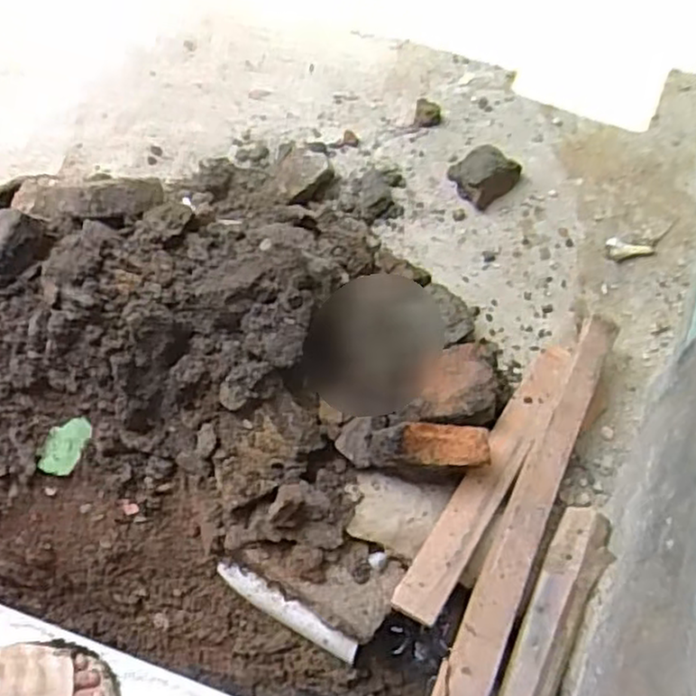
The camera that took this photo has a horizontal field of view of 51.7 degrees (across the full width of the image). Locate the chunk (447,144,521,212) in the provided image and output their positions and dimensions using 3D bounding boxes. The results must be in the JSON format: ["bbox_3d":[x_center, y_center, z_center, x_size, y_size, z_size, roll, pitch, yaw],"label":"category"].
[{"bbox_3d":[0.216,-0.273,1.154,0.117,0.066,0.083,13,65,12],"label":"chunk"}]

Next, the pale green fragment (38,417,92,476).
[{"bbox_3d":[-0.382,0.132,0.968,0.049,0.005,0.090,28,100,-5],"label":"pale green fragment"}]

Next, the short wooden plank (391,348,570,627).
[{"bbox_3d":[0.184,0.155,0.910,0.062,0.018,0.415,20,58,33],"label":"short wooden plank"}]

